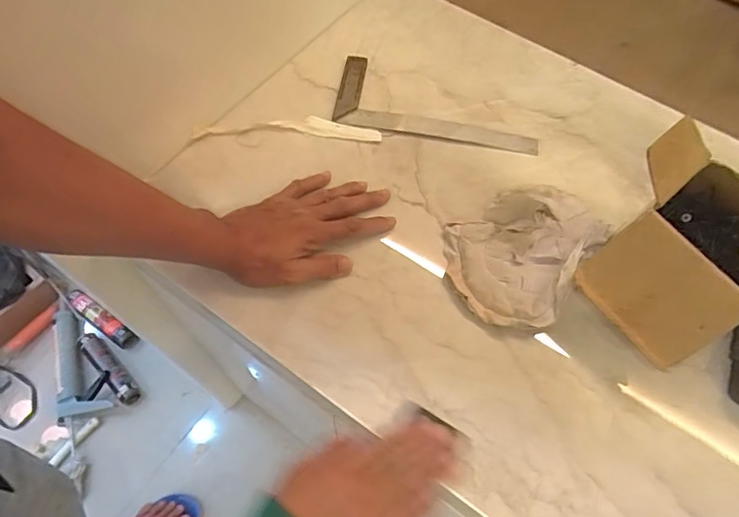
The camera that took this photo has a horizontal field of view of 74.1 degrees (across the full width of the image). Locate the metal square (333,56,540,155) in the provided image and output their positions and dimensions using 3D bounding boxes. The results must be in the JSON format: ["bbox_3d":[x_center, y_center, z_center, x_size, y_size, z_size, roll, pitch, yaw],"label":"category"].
[{"bbox_3d":[0.085,-0.196,0.613,0.252,0.011,0.110,10,62,2],"label":"metal square"}]

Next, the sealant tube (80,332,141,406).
[{"bbox_3d":[-0.652,0.279,1.235,0.051,0.049,0.221,-40,71,-21],"label":"sealant tube"}]

